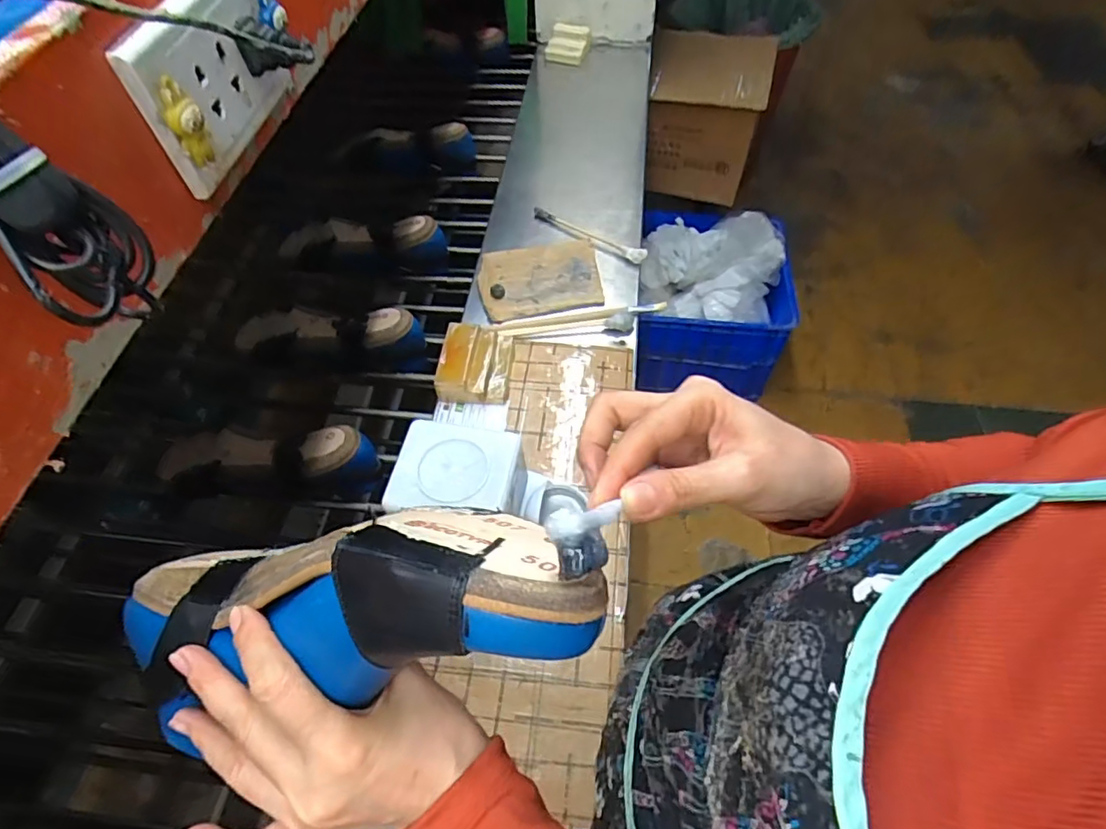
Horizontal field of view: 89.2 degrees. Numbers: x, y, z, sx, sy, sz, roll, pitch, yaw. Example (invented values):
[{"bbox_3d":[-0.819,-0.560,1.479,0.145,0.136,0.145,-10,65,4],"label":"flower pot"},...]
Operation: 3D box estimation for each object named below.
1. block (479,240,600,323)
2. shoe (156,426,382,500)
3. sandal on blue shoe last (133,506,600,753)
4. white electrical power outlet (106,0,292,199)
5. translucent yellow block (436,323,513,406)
[{"bbox_3d":[-0.018,-0.193,0.788,0.170,0.011,0.137,-12,58,-6],"label":"block"},{"bbox_3d":[-0.335,0.059,0.655,0.251,0.069,0.086,1,57,3],"label":"shoe"},{"bbox_3d":[-0.097,0.076,0.245,0.243,0.059,0.081,-11,54,23],"label":"sandal on blue shoe last"},{"bbox_3d":[-0.171,-0.178,0.290,0.023,0.071,0.120,2,57,4],"label":"white electrical power outlet"},{"bbox_3d":[-0.093,-0.063,0.678,0.082,0.043,0.103,2,57,4],"label":"translucent yellow block"}]

